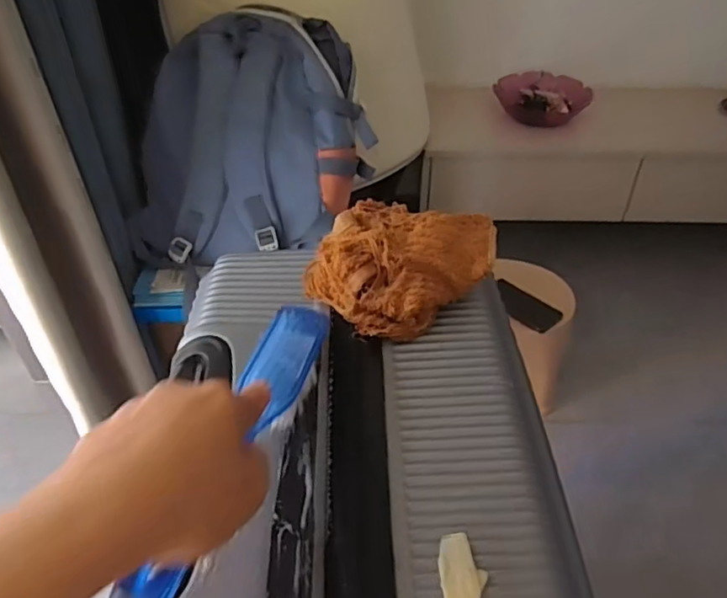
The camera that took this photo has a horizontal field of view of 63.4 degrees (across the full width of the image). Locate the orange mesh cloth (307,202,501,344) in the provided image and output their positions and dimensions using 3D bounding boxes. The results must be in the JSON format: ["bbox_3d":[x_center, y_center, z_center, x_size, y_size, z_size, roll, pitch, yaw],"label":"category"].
[{"bbox_3d":[0.026,-0.034,0.468,0.123,0.052,0.121,-30,51,-28],"label":"orange mesh cloth"}]

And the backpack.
[{"bbox_3d":[-0.175,-0.249,1.028,0.362,0.190,0.446,10,80,-1],"label":"backpack"}]

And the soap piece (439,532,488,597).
[{"bbox_3d":[0.054,0.148,0.318,0.024,0.004,0.044,1,44,1],"label":"soap piece"}]

